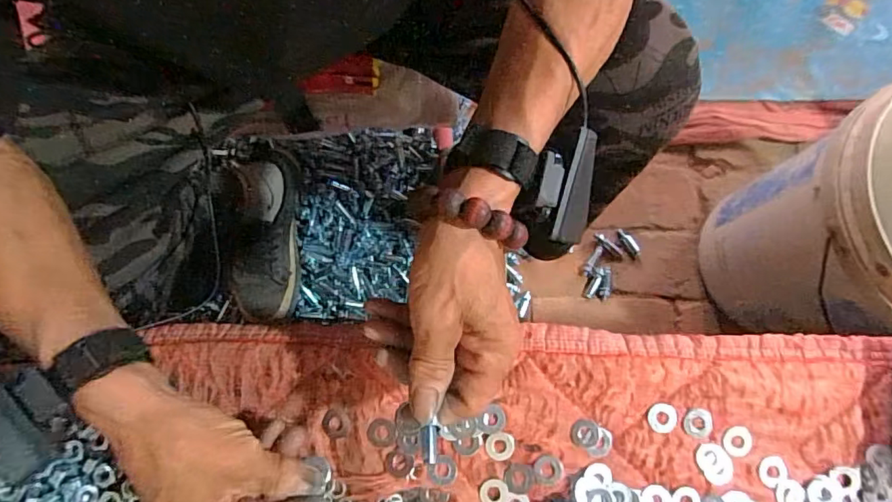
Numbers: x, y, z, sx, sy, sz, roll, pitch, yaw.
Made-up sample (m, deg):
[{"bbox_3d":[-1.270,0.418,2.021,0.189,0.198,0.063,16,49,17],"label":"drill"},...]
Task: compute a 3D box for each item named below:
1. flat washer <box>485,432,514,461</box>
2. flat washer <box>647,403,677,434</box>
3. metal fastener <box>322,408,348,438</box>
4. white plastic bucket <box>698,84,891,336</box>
[{"bbox_3d":[0.041,0.148,0.398,0.021,0.004,0.020,1,77,1],"label":"flat washer"},{"bbox_3d":[0.167,0.129,0.406,0.022,0.004,0.022,0,77,0],"label":"flat washer"},{"bbox_3d":[-0.087,0.135,0.410,0.020,0.004,0.021,-2,77,0],"label":"metal fastener"},{"bbox_3d":[0.554,-0.032,0.698,0.269,0.335,0.275,1,78,0],"label":"white plastic bucket"}]

